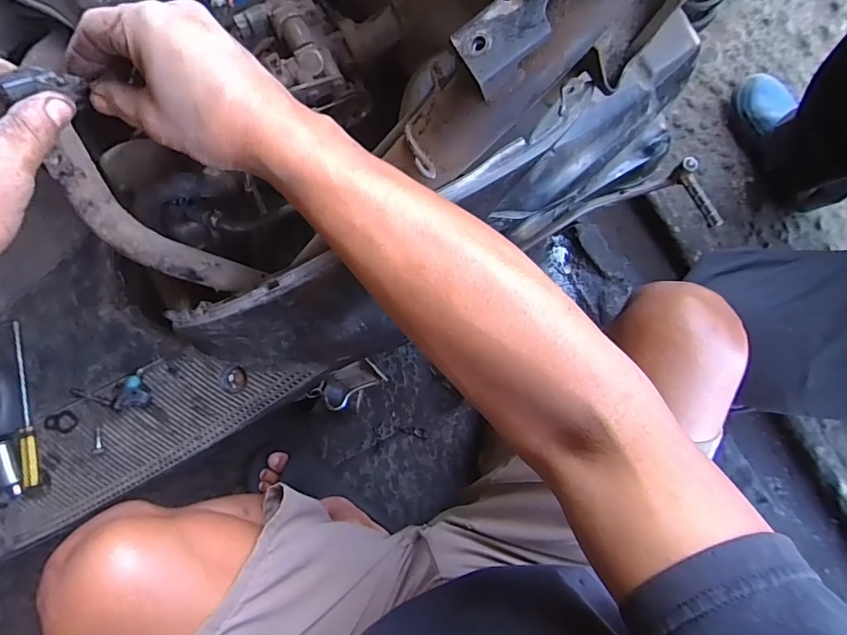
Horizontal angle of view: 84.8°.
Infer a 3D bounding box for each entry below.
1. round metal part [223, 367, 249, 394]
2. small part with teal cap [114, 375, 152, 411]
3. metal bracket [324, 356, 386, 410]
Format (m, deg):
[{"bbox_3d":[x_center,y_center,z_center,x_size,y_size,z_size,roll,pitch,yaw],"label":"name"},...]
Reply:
[{"bbox_3d":[-0.205,0.068,0.504,0.028,0.012,0.027,0,81,0],"label":"round metal part"},{"bbox_3d":[-0.313,0.082,0.505,0.026,0.025,0.035,1,81,0],"label":"small part with teal cap"},{"bbox_3d":[-0.087,0.077,0.555,0.074,0.019,0.040,-32,82,-5],"label":"metal bracket"}]

